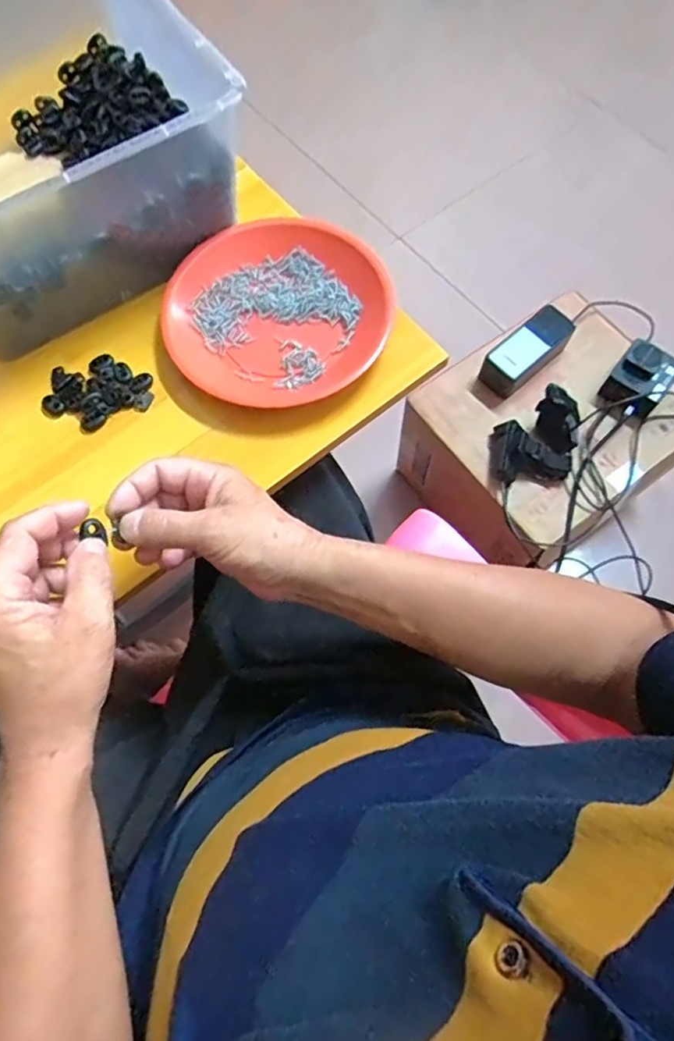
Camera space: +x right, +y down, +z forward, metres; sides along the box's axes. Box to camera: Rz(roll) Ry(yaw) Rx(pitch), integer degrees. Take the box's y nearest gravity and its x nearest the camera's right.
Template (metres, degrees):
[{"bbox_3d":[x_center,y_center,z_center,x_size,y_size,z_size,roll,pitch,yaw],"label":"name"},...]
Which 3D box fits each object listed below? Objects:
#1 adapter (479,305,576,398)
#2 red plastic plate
[{"bbox_3d":[0.260,-0.230,0.791,0.135,0.052,0.057,-40,73,-12],"label":"adapter"},{"bbox_3d":[-0.054,-0.186,0.514,0.191,0.027,0.174,-23,70,-7],"label":"red plastic plate"}]

